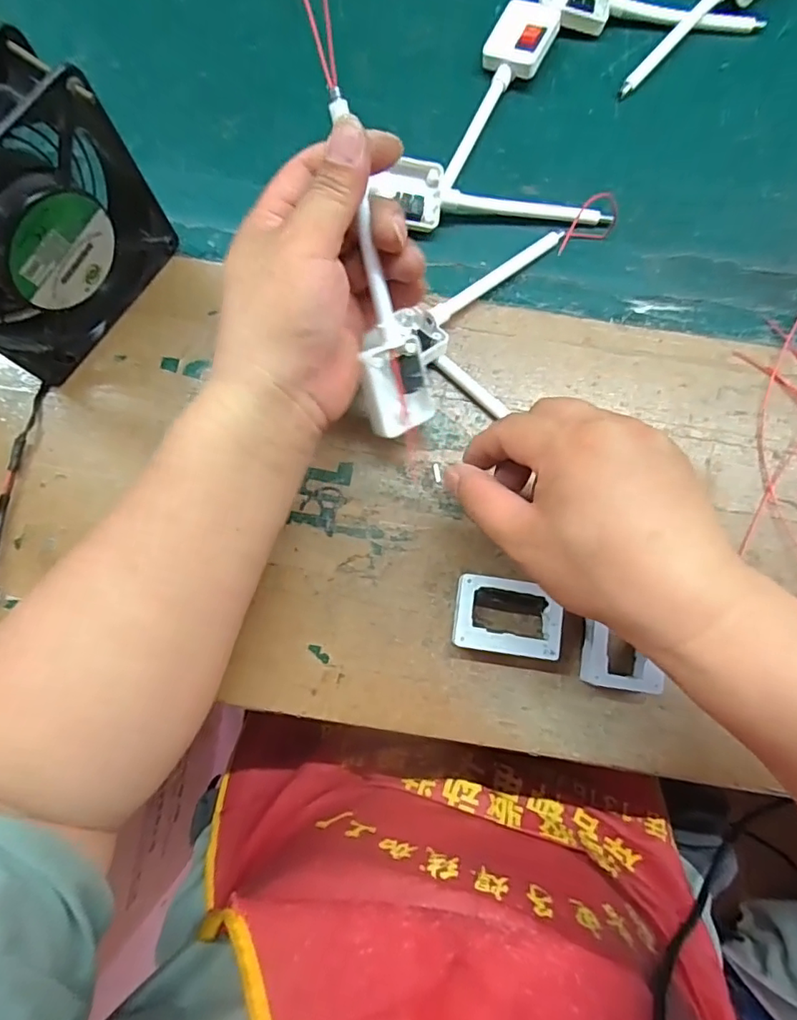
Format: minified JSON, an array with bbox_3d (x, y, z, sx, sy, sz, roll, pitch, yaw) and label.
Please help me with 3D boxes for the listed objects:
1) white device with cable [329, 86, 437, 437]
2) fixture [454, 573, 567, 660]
[{"bbox_3d":[-0.011,-0.113,0.270,0.035,0.021,0.152,-15,116,-3],"label":"white device with cable"},{"bbox_3d":[0.060,0.059,0.302,0.057,0.017,0.040,8,80,1],"label":"fixture"}]

